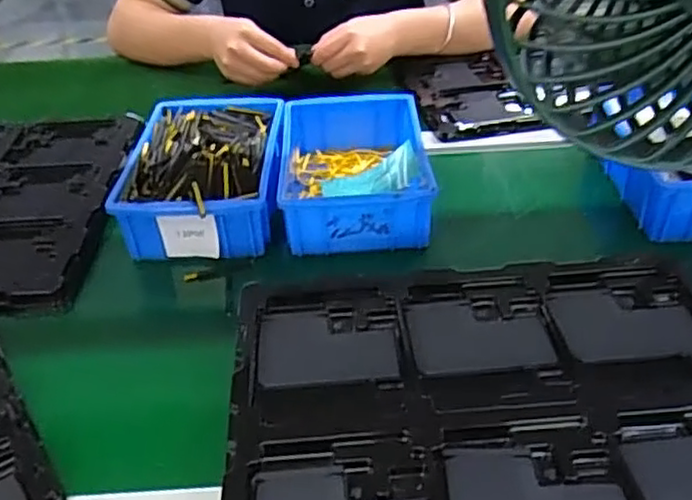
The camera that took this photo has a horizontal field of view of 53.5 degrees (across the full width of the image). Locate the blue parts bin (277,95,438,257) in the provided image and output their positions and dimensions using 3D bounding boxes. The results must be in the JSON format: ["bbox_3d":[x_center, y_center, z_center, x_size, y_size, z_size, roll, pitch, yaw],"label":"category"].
[{"bbox_3d":[0.006,-0.078,0.662,0.131,0.060,0.203,-2,36,0],"label":"blue parts bin"}]

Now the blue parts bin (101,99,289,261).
[{"bbox_3d":[-0.130,-0.080,0.667,0.139,0.068,0.212,-1,36,2],"label":"blue parts bin"}]

